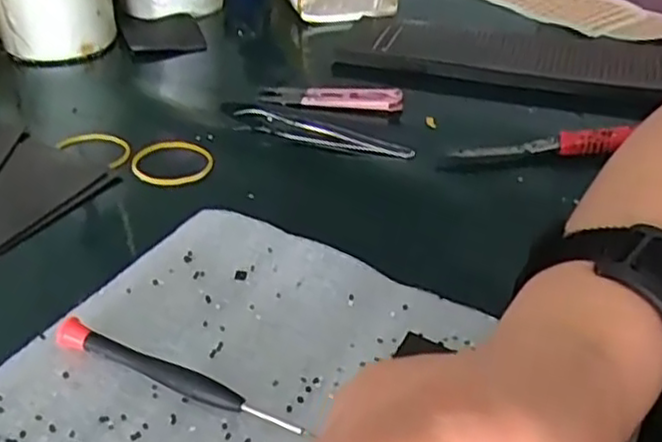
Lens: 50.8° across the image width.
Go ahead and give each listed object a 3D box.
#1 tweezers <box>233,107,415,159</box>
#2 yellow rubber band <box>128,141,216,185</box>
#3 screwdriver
[{"bbox_3d":[-0.005,-0.056,0.436,0.112,0.017,0.011,10,36,10],"label":"tweezers"},{"bbox_3d":[-0.096,-0.036,0.424,0.047,0.007,0.045,2,35,-1],"label":"yellow rubber band"},{"bbox_3d":[-0.062,0.062,0.276,0.111,0.011,0.009,16,37,18],"label":"screwdriver"}]

